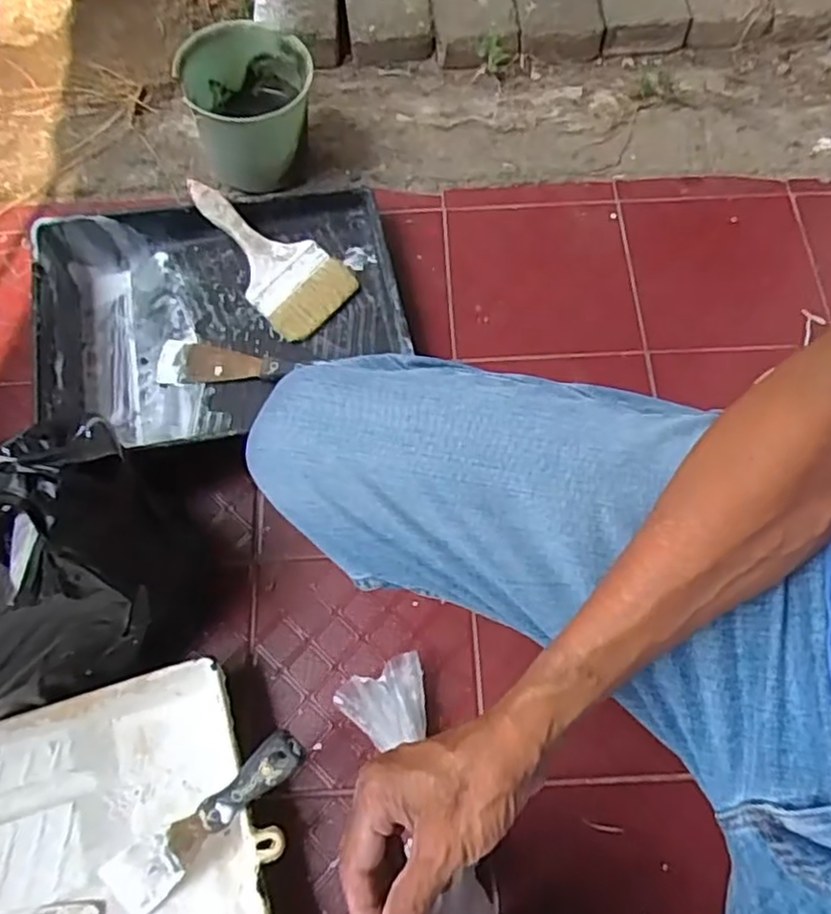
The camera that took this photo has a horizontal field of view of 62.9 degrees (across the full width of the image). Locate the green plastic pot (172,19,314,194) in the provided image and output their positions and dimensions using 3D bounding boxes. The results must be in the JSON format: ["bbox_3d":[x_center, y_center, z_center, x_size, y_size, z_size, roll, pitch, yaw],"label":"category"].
[{"bbox_3d":[-0.177,-0.379,0.769,0.133,0.143,0.131,0,64,0],"label":"green plastic pot"}]

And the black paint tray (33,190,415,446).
[{"bbox_3d":[-0.194,-0.147,0.697,0.351,0.067,0.256,-10,64,-5],"label":"black paint tray"}]

